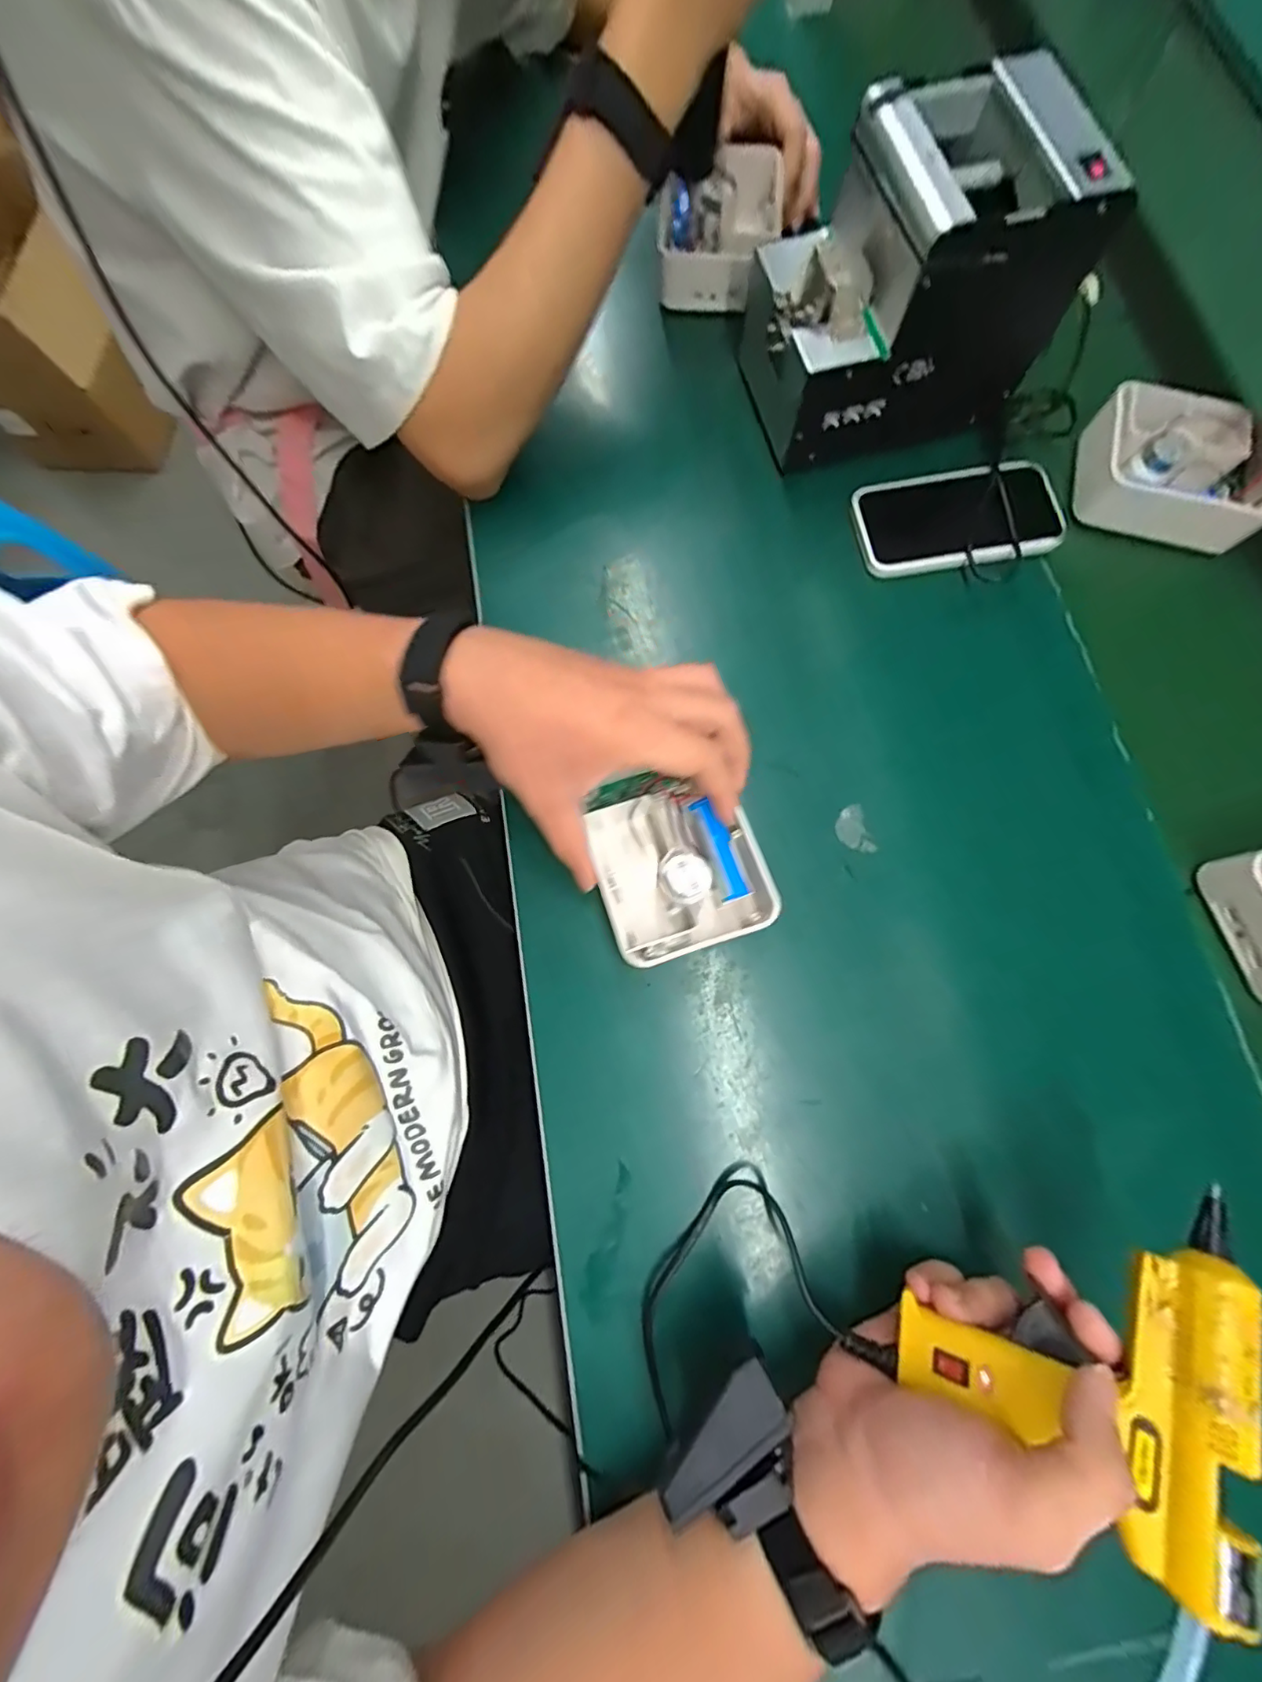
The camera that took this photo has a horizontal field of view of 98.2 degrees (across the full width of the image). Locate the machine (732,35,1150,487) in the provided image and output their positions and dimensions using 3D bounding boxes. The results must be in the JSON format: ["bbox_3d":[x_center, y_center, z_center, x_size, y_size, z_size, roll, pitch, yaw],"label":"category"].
[{"bbox_3d":[0.189,-0.391,0.385,0.186,0.138,0.130,-13,76,-3],"label":"machine"}]

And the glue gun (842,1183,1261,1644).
[{"bbox_3d":[0.210,0.245,0.237,0.155,0.032,0.108,-25,48,15],"label":"glue gun"}]

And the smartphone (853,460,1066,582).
[{"bbox_3d":[0.251,-0.249,0.420,0.154,0.014,0.078,-7,76,-2],"label":"smartphone"}]

